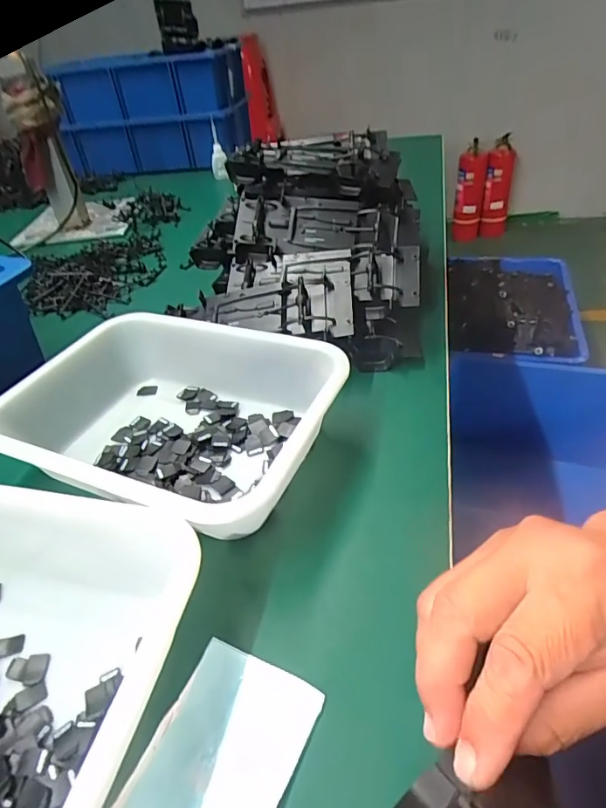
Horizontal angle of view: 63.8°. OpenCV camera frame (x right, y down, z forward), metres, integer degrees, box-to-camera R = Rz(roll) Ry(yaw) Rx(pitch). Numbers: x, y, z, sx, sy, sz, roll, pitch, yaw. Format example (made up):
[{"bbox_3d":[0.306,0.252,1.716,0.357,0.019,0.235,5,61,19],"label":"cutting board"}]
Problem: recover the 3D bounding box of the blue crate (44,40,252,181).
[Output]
[{"bbox_3d":[-0.327,-0.666,1.097,0.371,0.210,0.253,2,41,10],"label":"blue crate"}]

